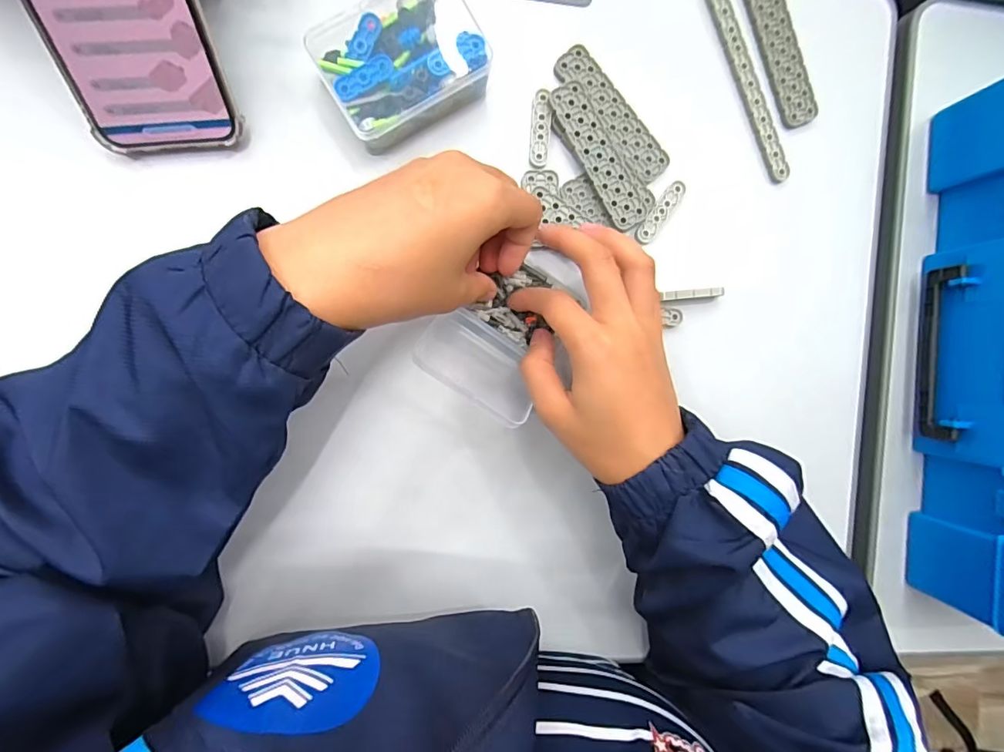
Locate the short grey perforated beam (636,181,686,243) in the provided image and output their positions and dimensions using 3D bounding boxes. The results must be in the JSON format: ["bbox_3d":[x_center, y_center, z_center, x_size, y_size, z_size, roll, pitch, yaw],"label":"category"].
[{"bbox_3d":[0.109,-0.112,0.328,0.013,0.004,0.047,35,88,-7],"label":"short grey perforated beam"}]

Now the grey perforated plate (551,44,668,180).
[{"bbox_3d":[0.074,-0.173,0.318,0.026,0.004,0.098,-41,96,-4],"label":"grey perforated plate"}]

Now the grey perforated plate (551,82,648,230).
[{"bbox_3d":[0.064,-0.144,0.317,0.025,0.007,0.098,-31,95,-5],"label":"grey perforated plate"}]

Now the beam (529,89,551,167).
[{"bbox_3d":[0.026,-0.163,0.313,0.013,0.005,0.047,3,92,-7],"label":"beam"}]

